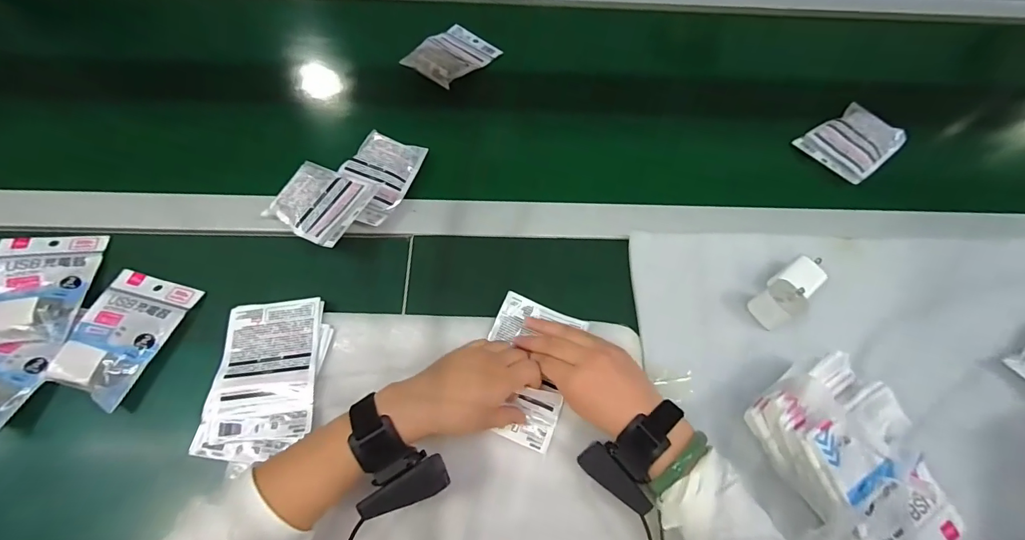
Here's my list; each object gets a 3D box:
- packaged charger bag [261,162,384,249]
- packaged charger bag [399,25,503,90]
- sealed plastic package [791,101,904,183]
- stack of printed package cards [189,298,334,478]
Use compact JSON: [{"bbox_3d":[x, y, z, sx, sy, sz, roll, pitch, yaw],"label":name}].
[{"bbox_3d":[-0.222,-0.082,0.514,0.110,0.030,0.096,26,67,9],"label":"packaged charger bag"},{"bbox_3d":[-0.087,-0.328,0.662,0.089,0.029,0.129,35,68,13],"label":"packaged charger bag"},{"bbox_3d":[0.477,-0.181,0.612,0.120,0.025,0.096,-35,71,-17],"label":"sealed plastic package"},{"bbox_3d":[-0.250,0.111,0.444,0.108,0.014,0.166,3,65,-1],"label":"stack of printed package cards"}]

